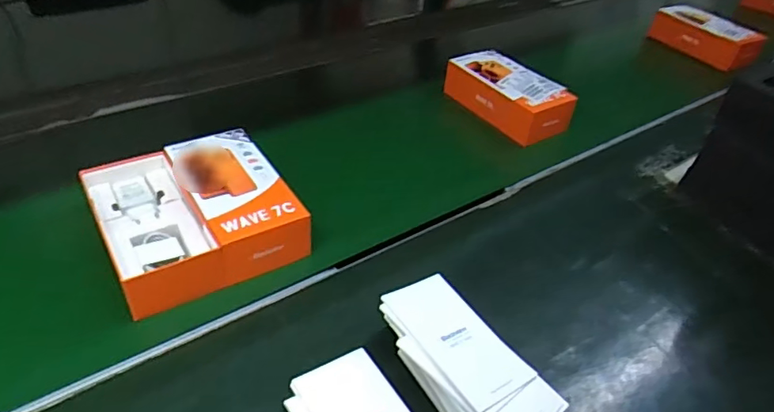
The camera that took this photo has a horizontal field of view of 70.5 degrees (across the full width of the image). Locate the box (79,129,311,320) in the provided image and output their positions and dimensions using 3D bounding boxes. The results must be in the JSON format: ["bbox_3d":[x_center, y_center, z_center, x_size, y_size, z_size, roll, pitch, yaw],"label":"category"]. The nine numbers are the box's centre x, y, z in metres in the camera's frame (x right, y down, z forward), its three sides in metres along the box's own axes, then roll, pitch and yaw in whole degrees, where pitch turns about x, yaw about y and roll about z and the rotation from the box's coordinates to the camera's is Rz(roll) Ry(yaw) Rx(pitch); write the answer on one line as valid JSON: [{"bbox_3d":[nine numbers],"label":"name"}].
[{"bbox_3d":[-0.201,0.002,0.571,0.173,0.054,0.191,-20,47,-27],"label":"box"}]

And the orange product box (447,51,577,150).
[{"bbox_3d":[0.179,-0.162,0.805,0.098,0.055,0.191,-22,44,-28],"label":"orange product box"}]

